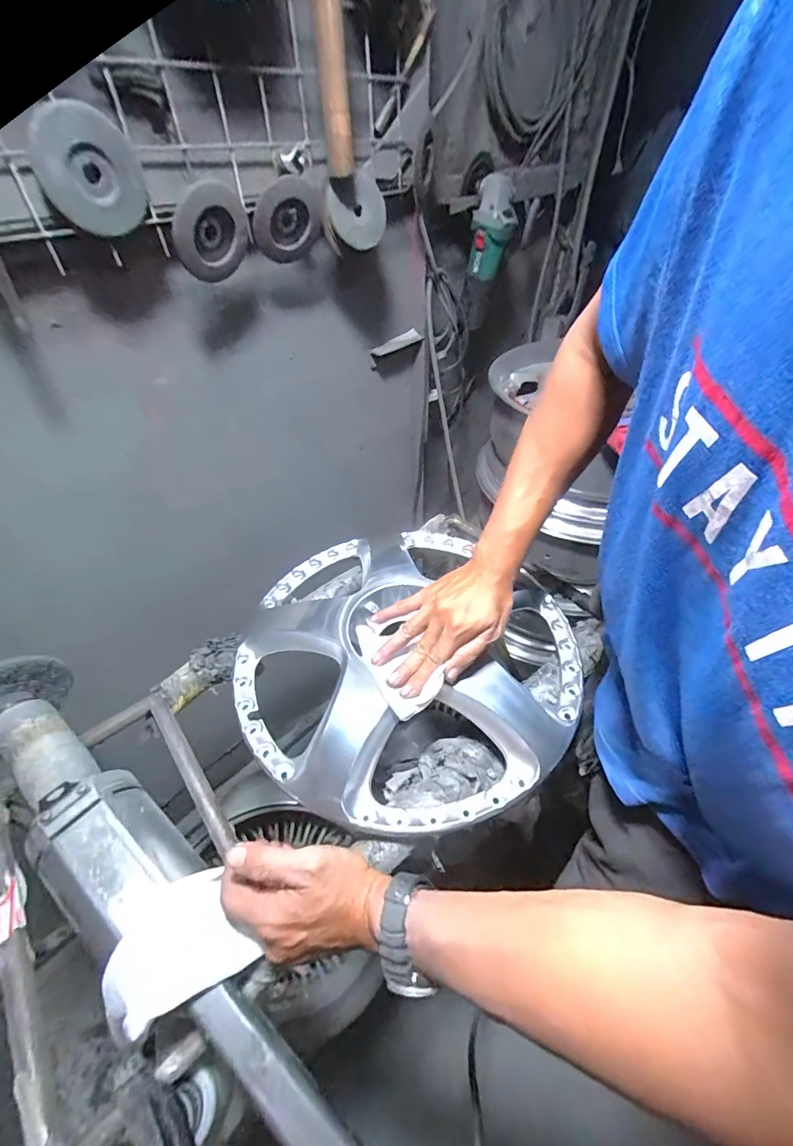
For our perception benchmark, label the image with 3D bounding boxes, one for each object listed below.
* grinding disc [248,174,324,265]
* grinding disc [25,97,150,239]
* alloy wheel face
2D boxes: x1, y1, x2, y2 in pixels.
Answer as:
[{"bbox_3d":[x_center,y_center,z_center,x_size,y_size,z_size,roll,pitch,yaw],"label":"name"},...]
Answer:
[{"bbox_3d":[-0.142,-0.465,0.567,0.103,0.099,0.013,-39,77,-2],"label":"grinding disc"},{"bbox_3d":[-0.305,-0.400,0.424,0.093,0.093,0.023,-30,52,-25],"label":"grinding disc"},{"bbox_3d":[0.004,0.092,0.546,0.400,0.070,0.415,-1,46,1],"label":"alloy wheel face"}]

